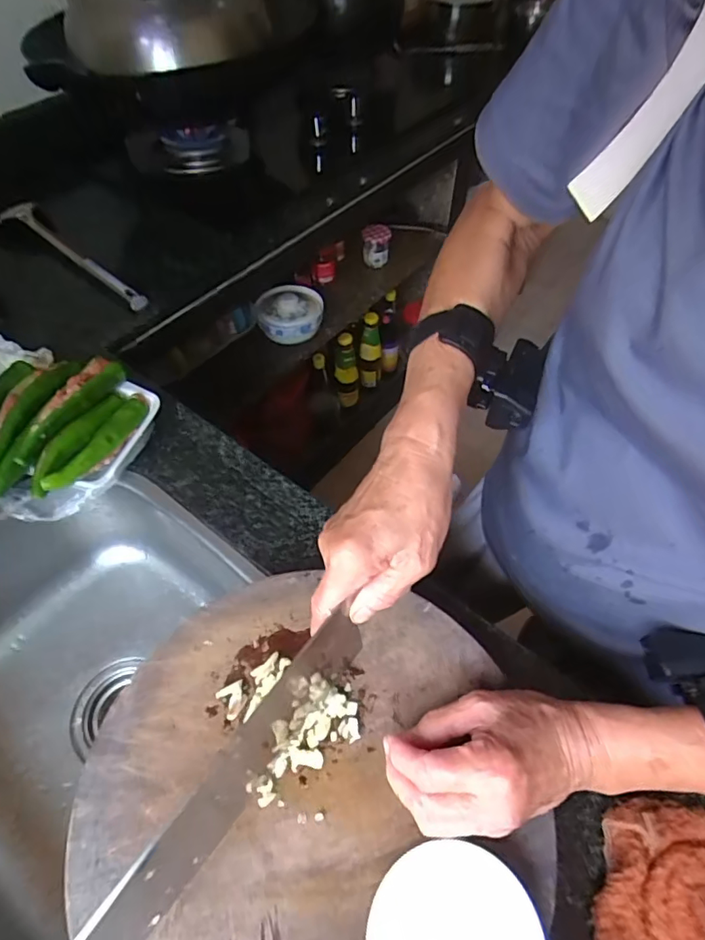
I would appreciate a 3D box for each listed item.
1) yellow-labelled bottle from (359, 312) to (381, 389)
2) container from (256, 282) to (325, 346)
[{"bbox_3d":[0.054,-0.355,1.485,0.059,0.258,0.063,5,55,4],"label":"yellow-labelled bottle"},{"bbox_3d":[-0.141,-0.354,1.149,0.147,0.066,0.125,-8,55,-5],"label":"container"}]

